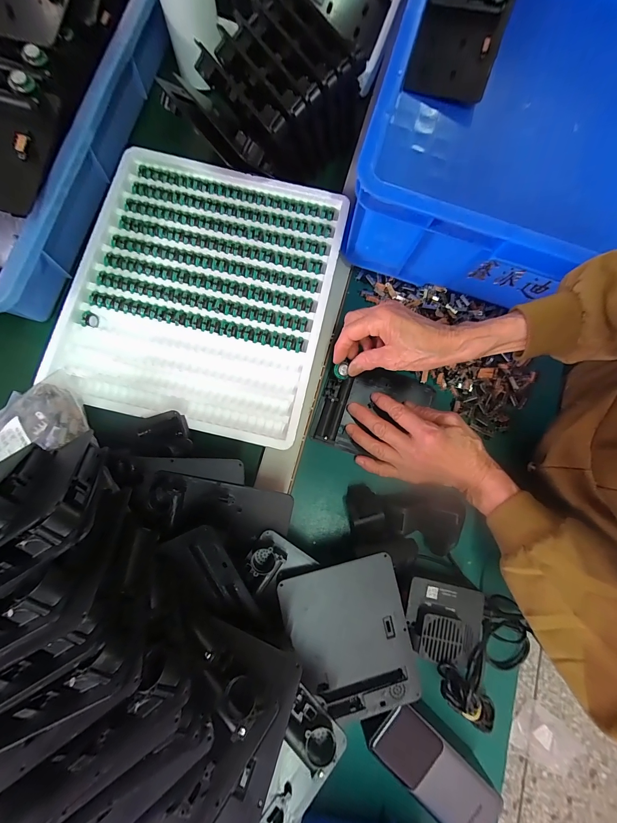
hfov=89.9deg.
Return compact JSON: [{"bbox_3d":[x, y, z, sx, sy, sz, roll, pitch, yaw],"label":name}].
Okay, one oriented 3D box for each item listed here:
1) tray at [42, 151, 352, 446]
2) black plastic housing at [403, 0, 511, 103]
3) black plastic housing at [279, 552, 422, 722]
[{"bbox_3d":[-0.120,-0.139,0.371,0.295,0.036,0.316,13,81,-1],"label":"tray"},{"bbox_3d":[0.216,-0.544,0.421,0.109,0.047,0.231,17,81,0],"label":"black plastic housing"},{"bbox_3d":[0.042,0.209,0.287,0.107,0.023,0.134,-16,83,-5],"label":"black plastic housing"}]

